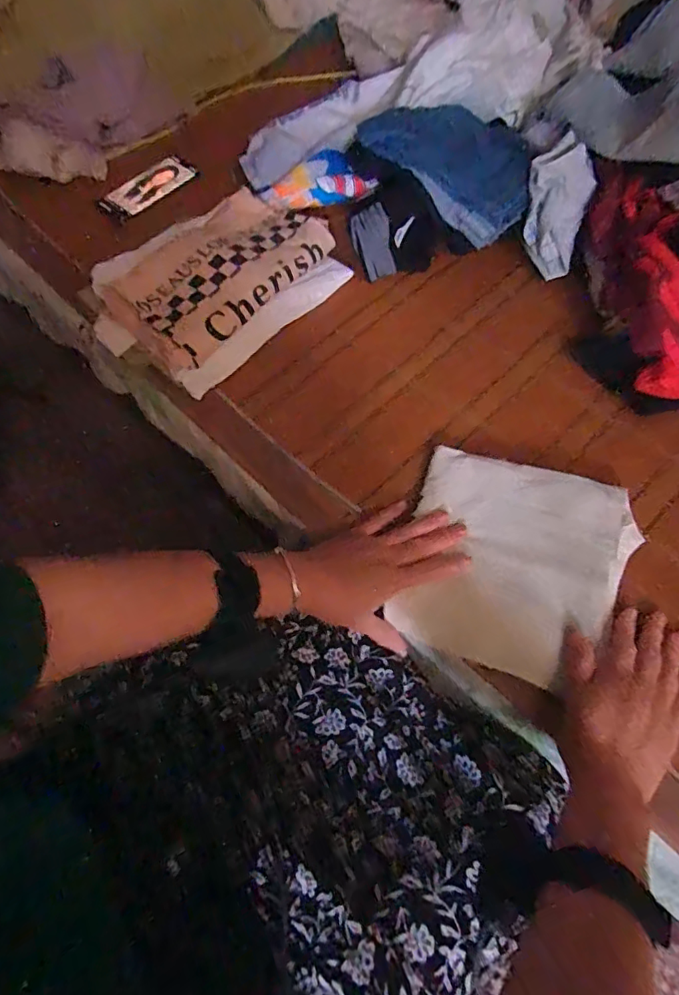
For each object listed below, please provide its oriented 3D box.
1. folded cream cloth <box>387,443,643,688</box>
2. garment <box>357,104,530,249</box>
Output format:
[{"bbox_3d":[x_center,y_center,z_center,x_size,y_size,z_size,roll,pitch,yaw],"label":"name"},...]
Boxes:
[{"bbox_3d":[0.171,0.063,0.505,0.203,0.033,0.205,18,64,10],"label":"folded cream cloth"},{"bbox_3d":[0.150,-0.447,0.688,0.224,0.082,0.146,27,66,14],"label":"garment"}]

